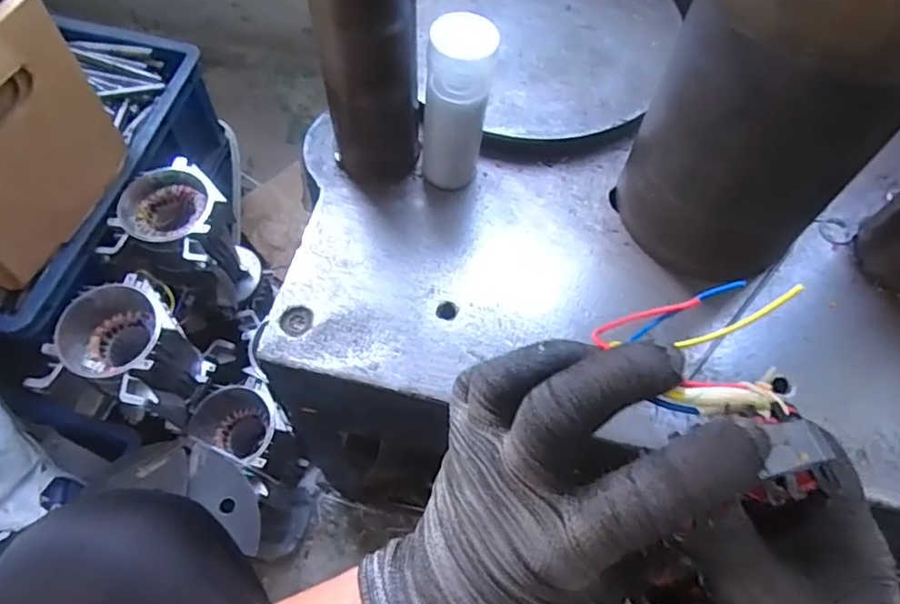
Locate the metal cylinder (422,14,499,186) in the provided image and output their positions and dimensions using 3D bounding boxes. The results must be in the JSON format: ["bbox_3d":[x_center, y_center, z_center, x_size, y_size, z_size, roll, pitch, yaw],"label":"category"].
[{"bbox_3d":[0.005,-0.131,0.428,0.043,0.124,0.039,6,62,1],"label":"metal cylinder"}]

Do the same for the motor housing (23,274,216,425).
[{"bbox_3d":[-0.326,0.058,0.643,0.107,0.123,0.122,7,62,1],"label":"motor housing"}]

